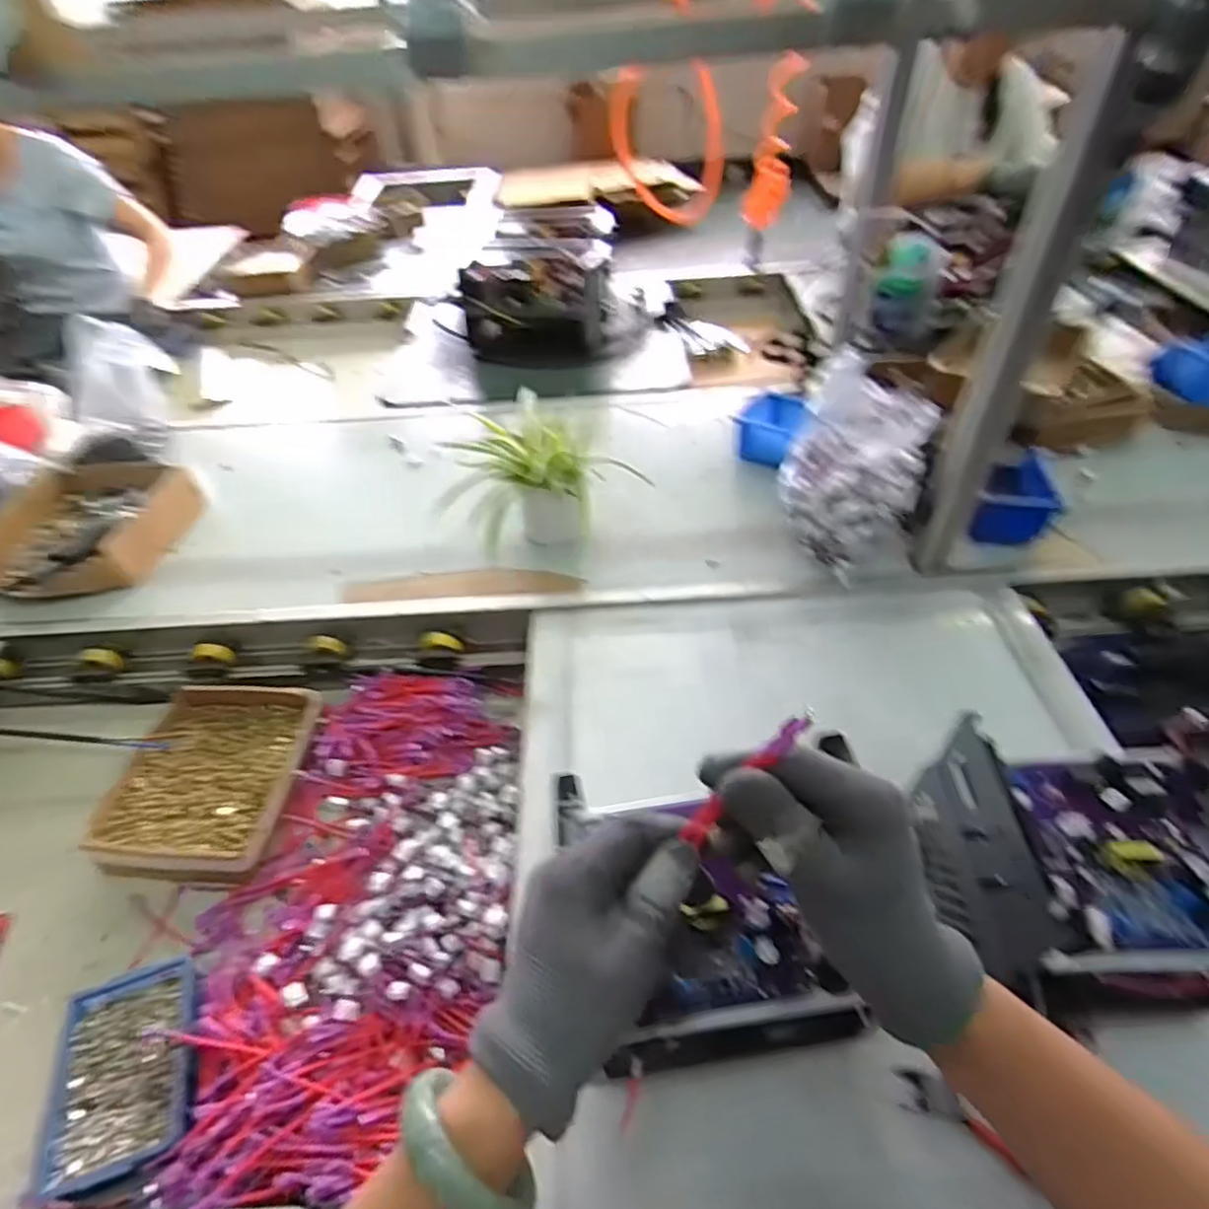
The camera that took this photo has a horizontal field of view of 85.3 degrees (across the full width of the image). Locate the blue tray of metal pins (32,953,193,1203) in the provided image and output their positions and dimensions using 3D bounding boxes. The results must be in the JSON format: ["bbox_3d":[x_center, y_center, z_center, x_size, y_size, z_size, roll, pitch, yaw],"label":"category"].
[{"bbox_3d":[-0.392,0.382,0.543,0.096,0.033,0.150,-17,46,-13],"label":"blue tray of metal pins"}]

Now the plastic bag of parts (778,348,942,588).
[{"bbox_3d":[0.304,-0.168,0.817,0.136,0.188,0.172,-24,48,-19],"label":"plastic bag of parts"}]

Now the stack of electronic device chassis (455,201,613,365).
[{"bbox_3d":[-0.128,-0.692,1.441,0.289,0.204,0.412,0,45,4],"label":"stack of electronic device chassis"}]

